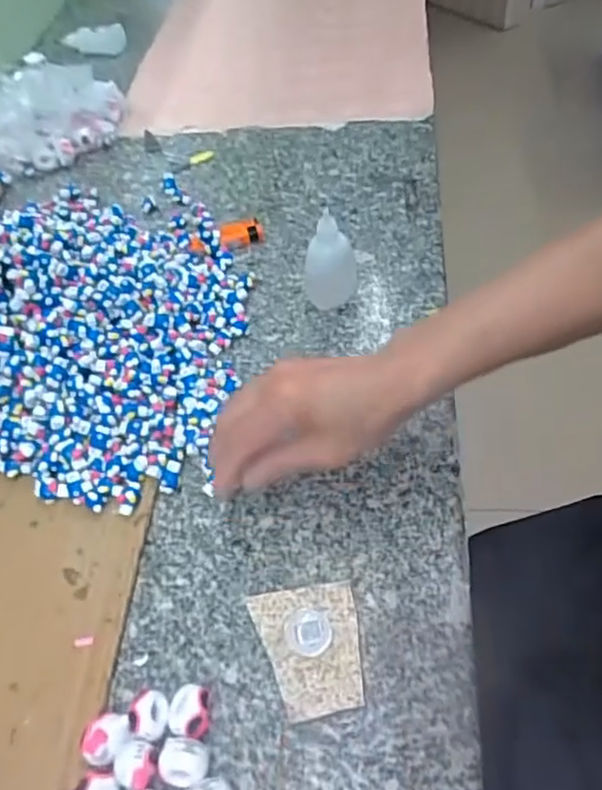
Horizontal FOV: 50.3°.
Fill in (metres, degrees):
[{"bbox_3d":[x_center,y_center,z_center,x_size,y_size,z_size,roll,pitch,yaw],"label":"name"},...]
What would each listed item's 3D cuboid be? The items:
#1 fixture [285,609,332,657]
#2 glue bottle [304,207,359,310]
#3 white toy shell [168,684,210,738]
[{"bbox_3d":[0.004,0.138,0.372,0.027,0.004,0.026,-2,53,3],"label":"fixture"},{"bbox_3d":[0.025,-0.113,0.519,0.041,0.078,0.046,1,53,6],"label":"glue bottle"},{"bbox_3d":[-0.060,0.173,0.350,0.022,0.022,0.024,-3,53,3],"label":"white toy shell"}]

